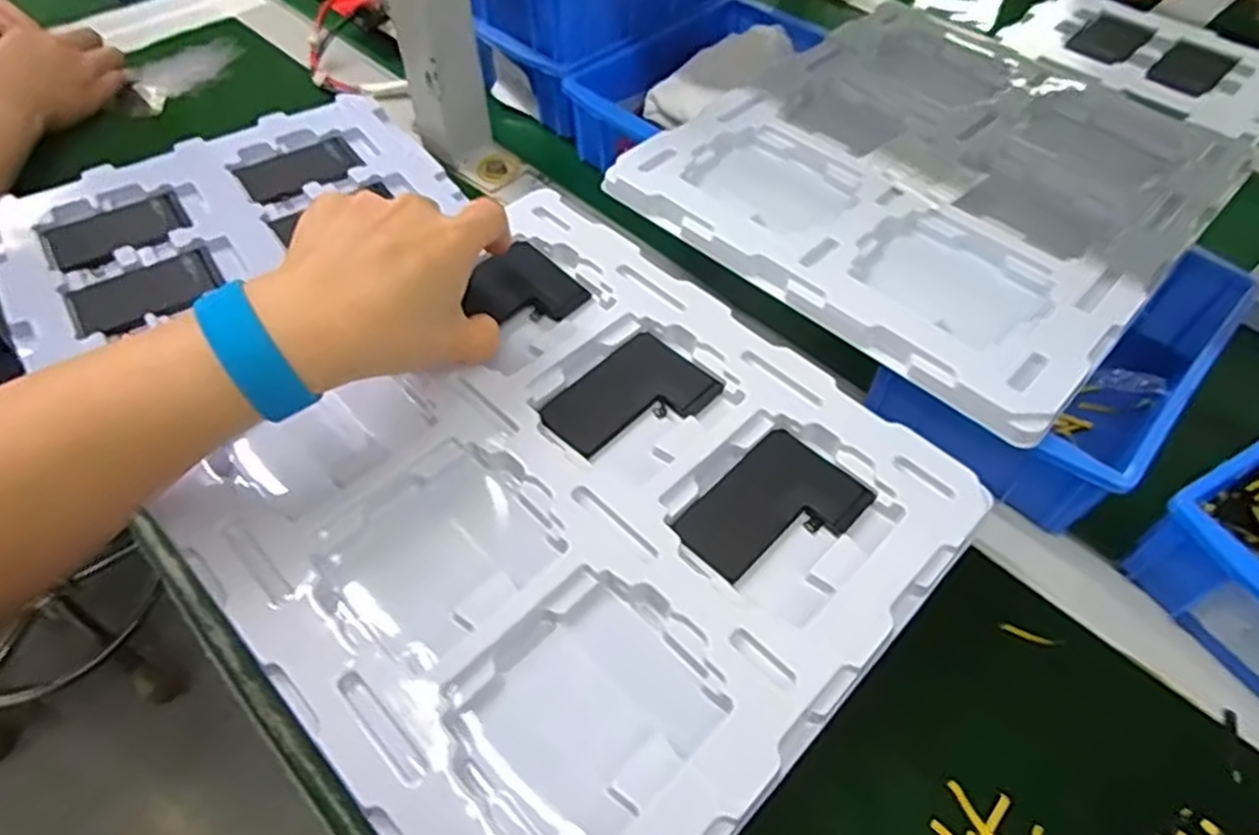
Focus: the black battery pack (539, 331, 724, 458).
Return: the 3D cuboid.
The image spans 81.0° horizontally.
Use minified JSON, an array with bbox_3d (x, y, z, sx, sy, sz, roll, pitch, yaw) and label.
[{"bbox_3d":[0.001,-0.009,0.375,0.056,0.009,0.082,37,61,24],"label":"black battery pack"}]

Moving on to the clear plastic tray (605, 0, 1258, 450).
[{"bbox_3d":[0.202,-0.160,0.466,0.274,0.030,0.336,38,62,24],"label":"clear plastic tray"}]

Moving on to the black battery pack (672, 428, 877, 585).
[{"bbox_3d":[0.066,0.043,0.338,0.057,0.007,0.082,38,62,24],"label":"black battery pack"}]

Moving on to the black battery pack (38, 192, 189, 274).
[{"bbox_3d":[-0.340,-0.124,0.488,0.081,0.006,0.059,-35,61,-24],"label":"black battery pack"}]

